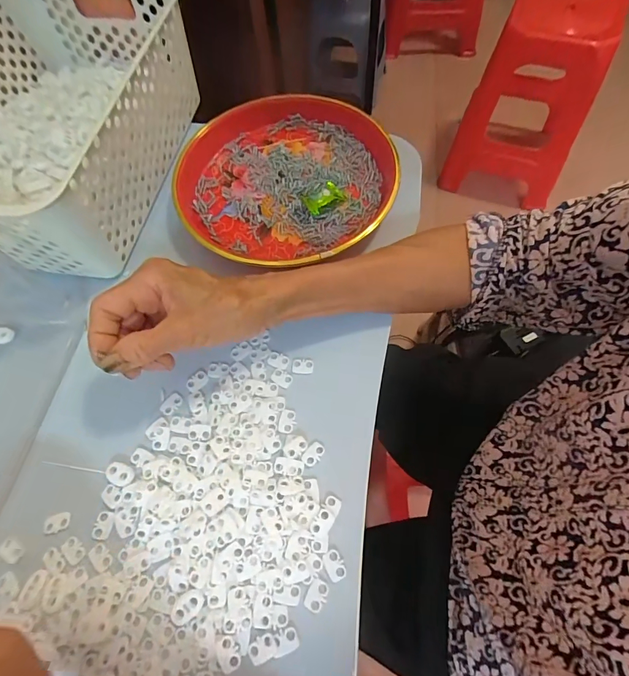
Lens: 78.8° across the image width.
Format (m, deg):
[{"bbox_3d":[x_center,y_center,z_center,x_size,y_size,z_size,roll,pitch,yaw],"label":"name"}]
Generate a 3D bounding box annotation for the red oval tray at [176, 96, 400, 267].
[{"bbox_3d":[-0.026,-0.160,0.386,0.216,0.033,0.208,-29,65,-11],"label":"red oval tray"}]

